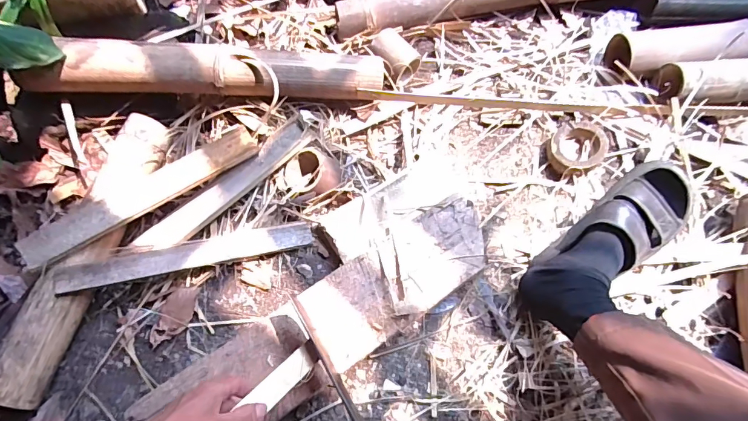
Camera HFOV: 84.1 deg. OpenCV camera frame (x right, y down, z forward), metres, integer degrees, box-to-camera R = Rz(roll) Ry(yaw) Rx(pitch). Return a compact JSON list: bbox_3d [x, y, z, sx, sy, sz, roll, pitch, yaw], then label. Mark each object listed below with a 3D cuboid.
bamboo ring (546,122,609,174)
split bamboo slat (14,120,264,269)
[{"bbox_3d":[0.341,-0.106,0.697,0.098,0.038,0.087,-27,71,-10],"label":"bamboo ring"},{"bbox_3d":[-0.341,-0.030,0.627,0.348,0.017,0.063,-34,79,-19],"label":"split bamboo slat"}]

